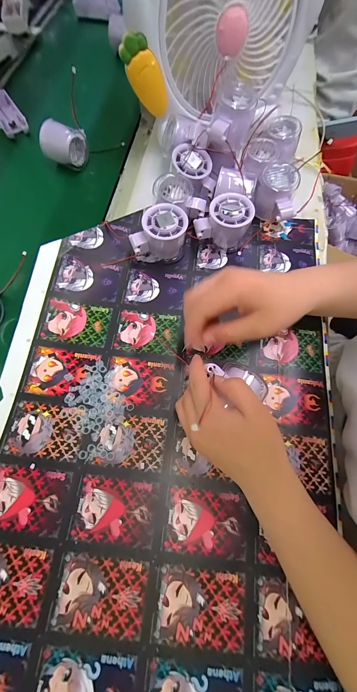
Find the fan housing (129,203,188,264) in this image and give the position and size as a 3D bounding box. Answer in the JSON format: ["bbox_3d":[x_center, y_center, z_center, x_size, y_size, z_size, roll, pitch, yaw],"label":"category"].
[{"bbox_3d":[-0.027,-0.151,0.351,0.072,0.056,0.058,3,70,0],"label":"fan housing"}]

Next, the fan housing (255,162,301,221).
[{"bbox_3d":[0.146,-0.224,0.380,0.062,0.057,0.074,16,70,4],"label":"fan housing"}]

